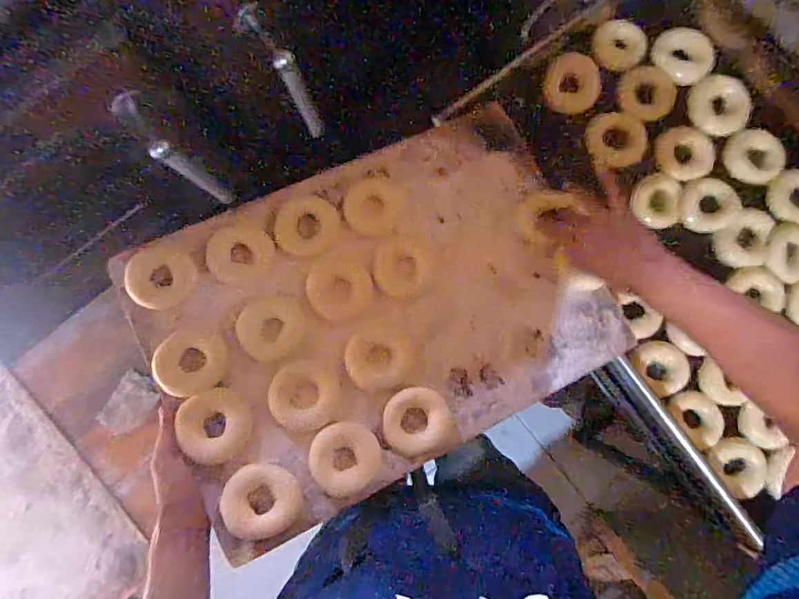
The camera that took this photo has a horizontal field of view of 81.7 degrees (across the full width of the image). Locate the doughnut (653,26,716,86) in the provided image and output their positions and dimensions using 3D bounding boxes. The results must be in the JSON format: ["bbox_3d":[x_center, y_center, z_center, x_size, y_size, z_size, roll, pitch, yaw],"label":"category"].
[{"bbox_3d":[0.485,-0.414,0.793,0.100,0.022,0.096,17,98,7],"label":"doughnut"}]

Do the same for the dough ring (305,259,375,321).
[{"bbox_3d":[-0.083,-0.013,0.633,0.084,0.017,0.080,0,86,3],"label":"dough ring"}]

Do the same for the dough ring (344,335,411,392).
[{"bbox_3d":[-0.029,0.084,0.620,0.082,0.018,0.073,6,86,3],"label":"dough ring"}]

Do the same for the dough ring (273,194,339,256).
[{"bbox_3d":[-0.129,-0.104,0.646,0.084,0.017,0.085,0,86,3],"label":"dough ring"}]

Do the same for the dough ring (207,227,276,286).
[{"bbox_3d":[-0.216,-0.060,0.627,0.082,0.020,0.077,0,86,3],"label":"dough ring"}]

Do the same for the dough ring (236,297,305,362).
[{"bbox_3d":[-0.172,0.040,0.616,0.085,0.013,0.082,0,86,3],"label":"dough ring"}]

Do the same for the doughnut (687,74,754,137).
[{"bbox_3d":[0.544,-0.330,0.782,0.089,0.024,0.104,-38,85,0],"label":"doughnut"}]

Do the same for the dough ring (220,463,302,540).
[{"bbox_3d":[-0.171,0.251,0.571,0.093,0.023,0.082,7,86,3],"label":"dough ring"}]

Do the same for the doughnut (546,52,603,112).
[{"bbox_3d":[0.298,-0.369,0.788,0.094,0.023,0.099,10,87,3],"label":"doughnut"}]

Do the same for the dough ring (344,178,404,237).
[{"bbox_3d":[-0.037,-0.133,0.666,0.079,0.023,0.085,0,86,3],"label":"dough ring"}]

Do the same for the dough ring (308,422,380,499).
[{"bbox_3d":[-0.070,0.206,0.594,0.086,0.015,0.090,0,86,3],"label":"dough ring"}]

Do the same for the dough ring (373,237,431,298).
[{"bbox_3d":[0.003,-0.046,0.654,0.076,0.023,0.084,5,86,3],"label":"dough ring"}]

